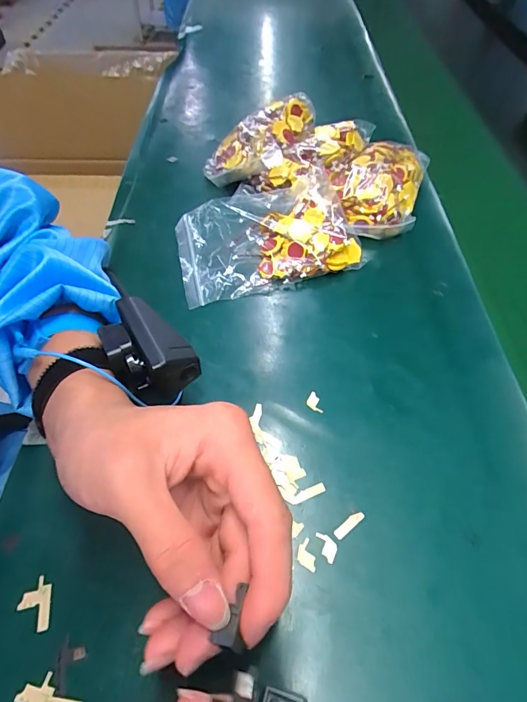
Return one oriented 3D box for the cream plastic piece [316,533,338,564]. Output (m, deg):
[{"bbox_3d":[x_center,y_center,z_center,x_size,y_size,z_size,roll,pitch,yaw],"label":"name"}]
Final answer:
[{"bbox_3d":[0.037,0.116,0.237,0.016,0.004,0.011,38,64,26],"label":"cream plastic piece"}]

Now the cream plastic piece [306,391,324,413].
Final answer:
[{"bbox_3d":[0.037,0.038,0.294,0.009,0.004,0.017,-21,56,-12],"label":"cream plastic piece"}]

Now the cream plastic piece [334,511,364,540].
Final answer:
[{"bbox_3d":[0.053,0.106,0.245,0.022,0.004,0.006,-34,60,-20],"label":"cream plastic piece"}]

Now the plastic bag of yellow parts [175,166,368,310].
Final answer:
[{"bbox_3d":[0.001,-0.110,0.384,0.166,0.035,0.116,-13,55,-6],"label":"plastic bag of yellow parts"}]

